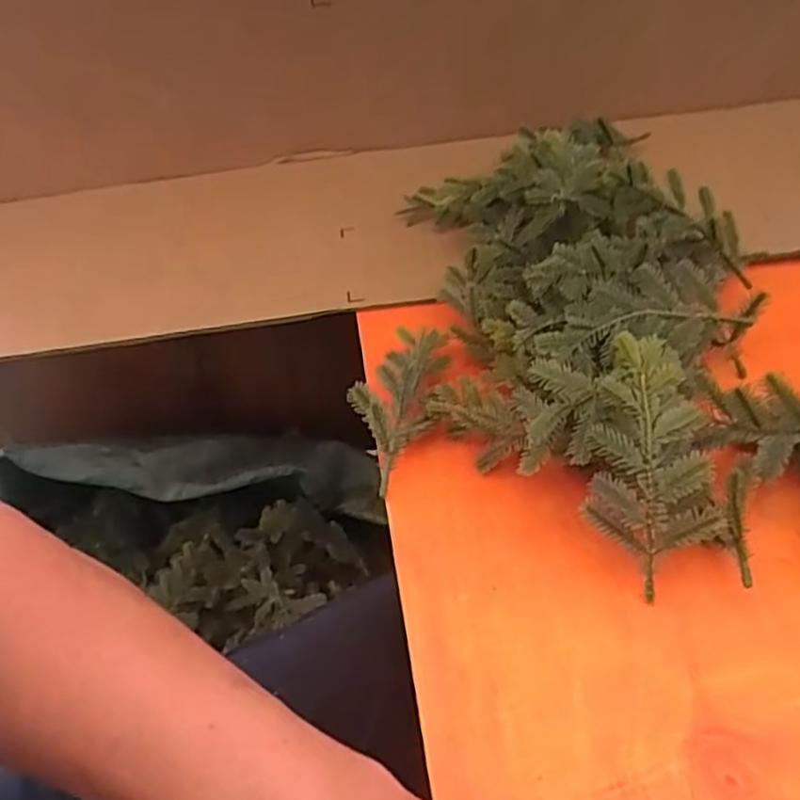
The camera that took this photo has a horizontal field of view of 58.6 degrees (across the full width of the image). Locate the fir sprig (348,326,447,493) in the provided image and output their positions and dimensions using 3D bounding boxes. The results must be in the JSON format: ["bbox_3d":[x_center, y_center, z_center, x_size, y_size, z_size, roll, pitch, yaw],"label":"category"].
[{"bbox_3d":[0.000,-0.005,0.408,0.045,0.043,0.115,7,46,14],"label":"fir sprig"}]

